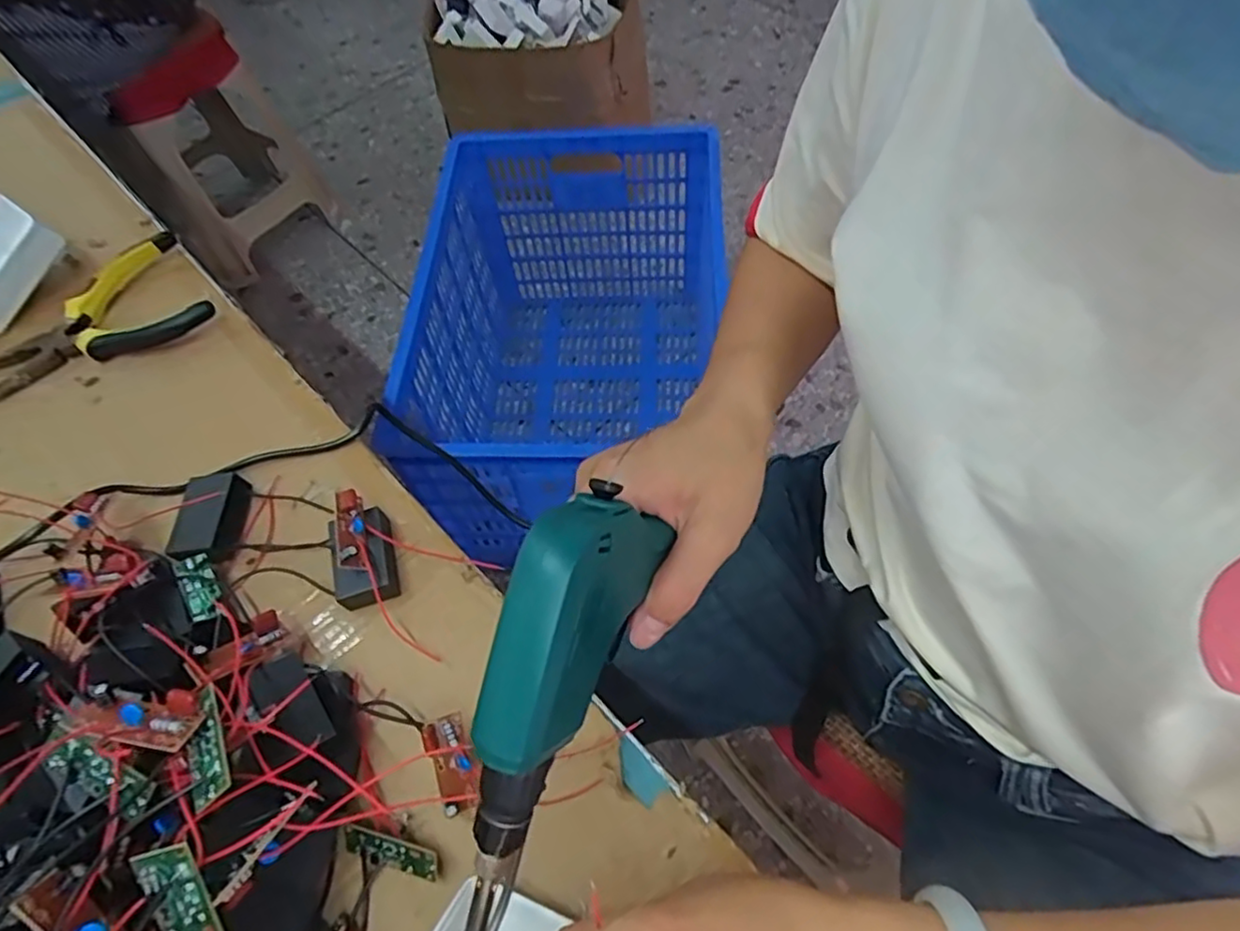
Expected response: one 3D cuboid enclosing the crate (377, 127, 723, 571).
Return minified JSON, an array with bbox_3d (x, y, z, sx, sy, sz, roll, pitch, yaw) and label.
[{"bbox_3d":[-0.062,-0.196,1.148,0.460,0.399,0.674,1,60,5],"label":"crate"}]

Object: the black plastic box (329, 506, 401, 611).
[{"bbox_3d":[-0.138,0.048,0.355,0.031,0.024,0.049,-18,60,-6],"label":"black plastic box"}]

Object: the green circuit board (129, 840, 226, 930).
[{"bbox_3d":[-0.143,0.143,0.216,0.016,0.045,0.007,-12,15,-2],"label":"green circuit board"}]

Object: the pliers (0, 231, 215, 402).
[{"bbox_3d":[-0.367,-0.095,0.456,0.151,0.023,0.089,-33,63,-14],"label":"pliers"}]

